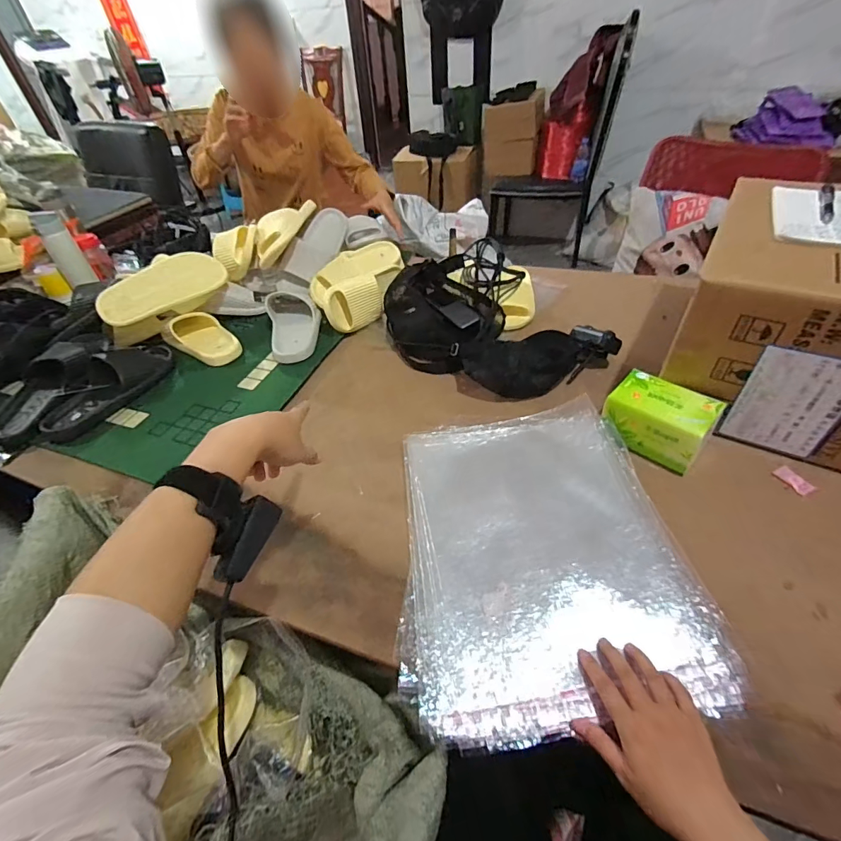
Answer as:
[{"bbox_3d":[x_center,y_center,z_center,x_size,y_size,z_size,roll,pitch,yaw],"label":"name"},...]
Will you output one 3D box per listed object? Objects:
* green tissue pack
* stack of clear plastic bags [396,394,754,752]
[{"bbox_3d":[0.354,-0.003,0.634,0.139,0.088,0.095,30,58,29],"label":"green tissue pack"},{"bbox_3d":[0.136,0.149,0.541,0.333,0.033,0.398,-8,51,-2],"label":"stack of clear plastic bags"}]

